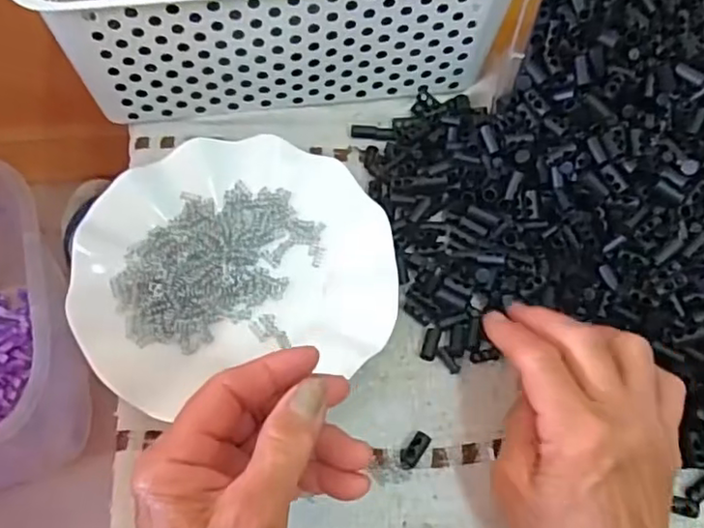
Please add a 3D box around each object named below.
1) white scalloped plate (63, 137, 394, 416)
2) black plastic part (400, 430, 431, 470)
[{"bbox_3d":[-0.069,-0.002,0.373,0.177,0.021,0.160,-11,64,-8],"label":"white scalloped plate"},{"bbox_3d":[0.034,0.100,0.335,0.010,0.007,0.020,35,79,14],"label":"black plastic part"}]

